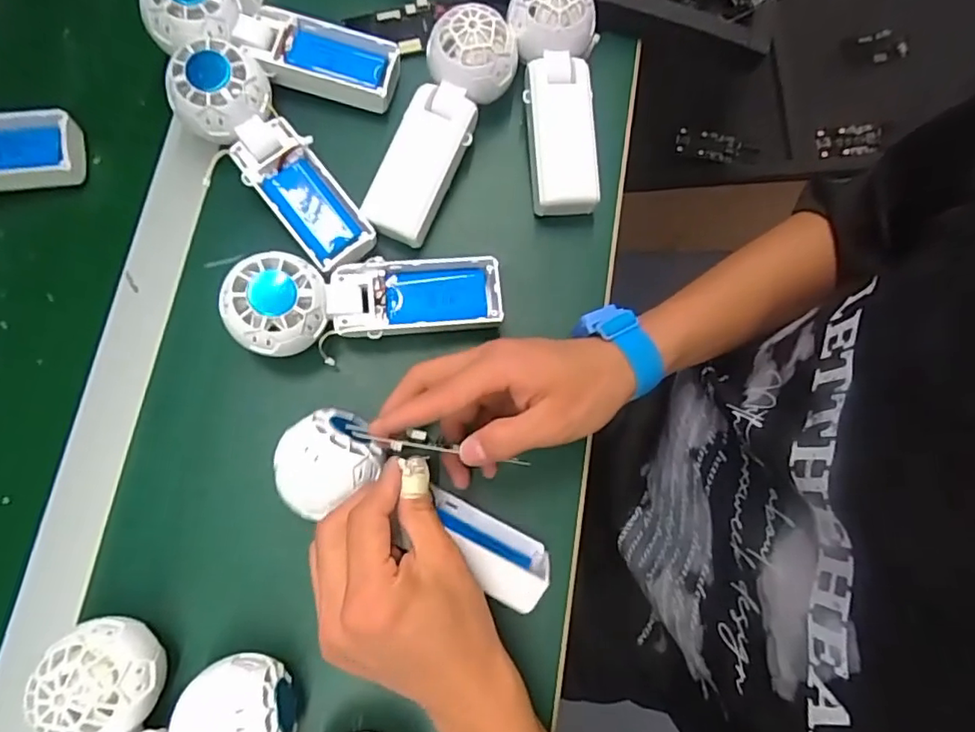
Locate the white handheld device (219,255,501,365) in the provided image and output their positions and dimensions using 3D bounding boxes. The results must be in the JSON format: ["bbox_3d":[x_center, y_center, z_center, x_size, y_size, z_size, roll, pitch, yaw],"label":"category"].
[{"bbox_3d":[-0.079,-0.045,0.376,0.172,0.038,0.062,-7,78,-18],"label":"white handheld device"}]

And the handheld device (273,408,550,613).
[{"bbox_3d":[-0.042,0.085,0.345,0.174,0.055,0.059,29,79,-8],"label":"handheld device"}]

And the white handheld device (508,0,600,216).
[{"bbox_3d":[0.050,-0.191,0.414,0.061,0.065,0.160,-2,78,-2],"label":"white handheld device"}]

